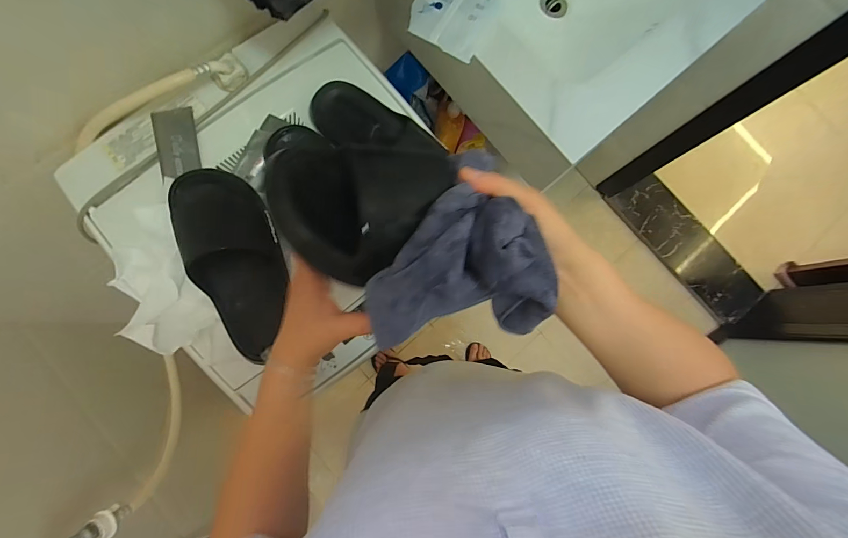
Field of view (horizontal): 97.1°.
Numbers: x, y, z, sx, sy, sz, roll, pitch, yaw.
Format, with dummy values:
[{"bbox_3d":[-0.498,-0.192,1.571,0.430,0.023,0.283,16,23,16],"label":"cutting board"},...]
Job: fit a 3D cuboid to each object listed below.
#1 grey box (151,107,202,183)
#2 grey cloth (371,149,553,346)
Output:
[{"bbox_3d":[-0.354,-0.181,0.536,0.052,0.019,0.100,-11,83,-6],"label":"grey box"},{"bbox_3d":[0.025,-0.019,0.289,0.135,0.078,0.142,-5,82,-6],"label":"grey cloth"}]

